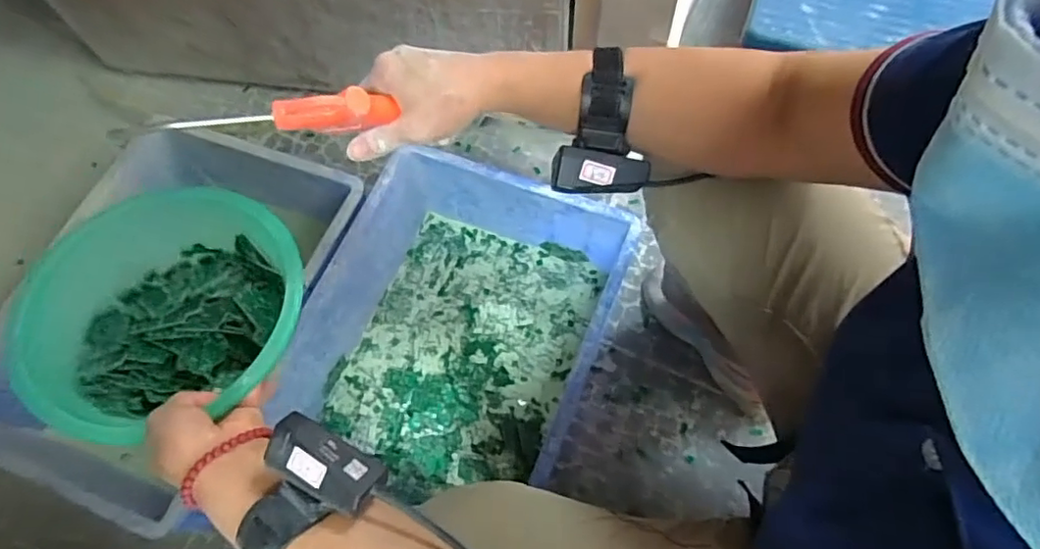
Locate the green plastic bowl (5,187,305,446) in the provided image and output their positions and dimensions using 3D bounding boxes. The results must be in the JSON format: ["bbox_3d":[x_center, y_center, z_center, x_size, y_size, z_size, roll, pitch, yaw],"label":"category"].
[{"bbox_3d":[-0.295,0.034,0.514,0.212,0.080,0.206,-1,65,2],"label":"green plastic bowl"}]

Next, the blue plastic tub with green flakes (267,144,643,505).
[{"bbox_3d":[-0.081,0.076,0.787,0.329,0.170,0.404,20,68,12],"label":"blue plastic tub with green flakes"}]

